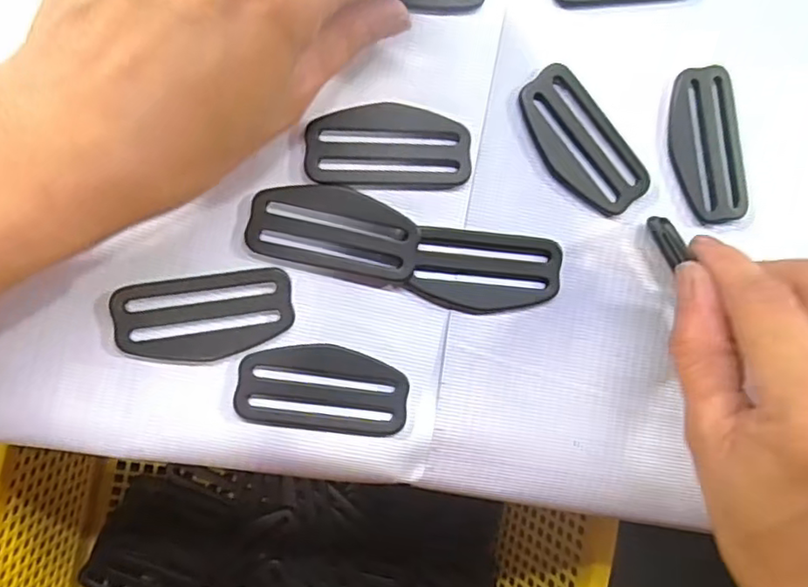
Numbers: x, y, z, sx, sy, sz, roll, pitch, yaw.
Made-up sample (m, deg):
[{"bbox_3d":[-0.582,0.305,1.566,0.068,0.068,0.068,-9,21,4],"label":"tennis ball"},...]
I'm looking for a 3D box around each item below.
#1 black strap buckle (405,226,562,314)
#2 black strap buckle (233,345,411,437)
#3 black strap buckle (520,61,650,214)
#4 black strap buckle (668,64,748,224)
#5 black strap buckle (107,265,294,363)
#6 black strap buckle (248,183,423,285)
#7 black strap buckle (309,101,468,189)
[{"bbox_3d":[0.031,-0.008,0.222,0.054,0.005,0.029,5,91,-6],"label":"black strap buckle"},{"bbox_3d":[-0.028,0.034,0.213,0.058,0.004,0.030,8,90,-7],"label":"black strap buckle"},{"bbox_3d":[0.066,-0.056,0.225,0.028,0.004,0.059,-41,95,-4],"label":"black strap buckle"},{"bbox_3d":[0.117,-0.057,0.232,0.027,0.004,0.058,-11,92,-6],"label":"black strap buckle"},{"bbox_3d":[-0.068,0.008,0.208,0.058,0.004,0.029,-8,92,-6],"label":"black strap buckle"},{"bbox_3d":[-0.024,-0.023,0.213,0.058,0.005,0.028,12,90,-7],"label":"black strap buckle"},{"bbox_3d":[-0.005,-0.052,0.216,0.058,0.005,0.029,-1,91,-6],"label":"black strap buckle"}]

